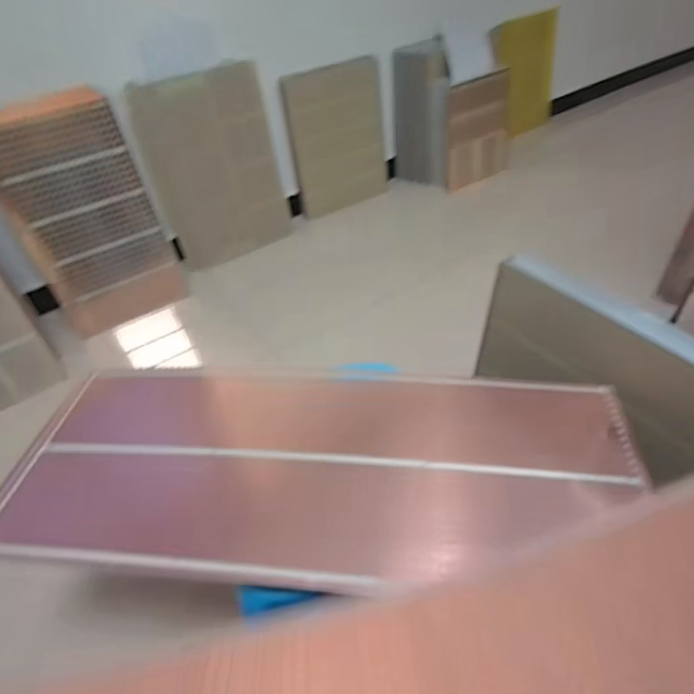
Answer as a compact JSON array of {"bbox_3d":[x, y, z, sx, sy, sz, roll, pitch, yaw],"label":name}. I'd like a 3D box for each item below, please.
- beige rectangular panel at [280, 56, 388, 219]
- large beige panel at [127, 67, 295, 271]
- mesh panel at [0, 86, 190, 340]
[{"bbox_3d":[-0.021,-0.784,1.755,0.399,0.493,0.039,-22,39,-13],"label":"beige rectangular panel"},{"bbox_3d":[-0.434,-0.601,1.576,0.424,0.576,0.037,-24,35,-21],"label":"large beige panel"},{"bbox_3d":[-0.724,-0.347,1.317,0.359,0.596,0.105,-29,48,-22],"label":"mesh panel"}]

